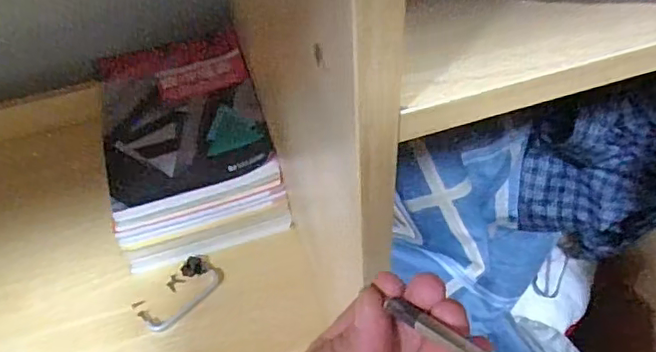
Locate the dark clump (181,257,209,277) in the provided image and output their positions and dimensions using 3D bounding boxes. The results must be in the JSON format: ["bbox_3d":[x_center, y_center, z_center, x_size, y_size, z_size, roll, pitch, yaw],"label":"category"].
[{"bbox_3d":[-0.173,0.118,0.748,0.033,0.020,0.019,-25,56,-13],"label":"dark clump"}]

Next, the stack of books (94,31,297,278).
[{"bbox_3d":[-0.184,-0.042,0.795,0.207,0.122,0.289,-14,54,-5],"label":"stack of books"}]

